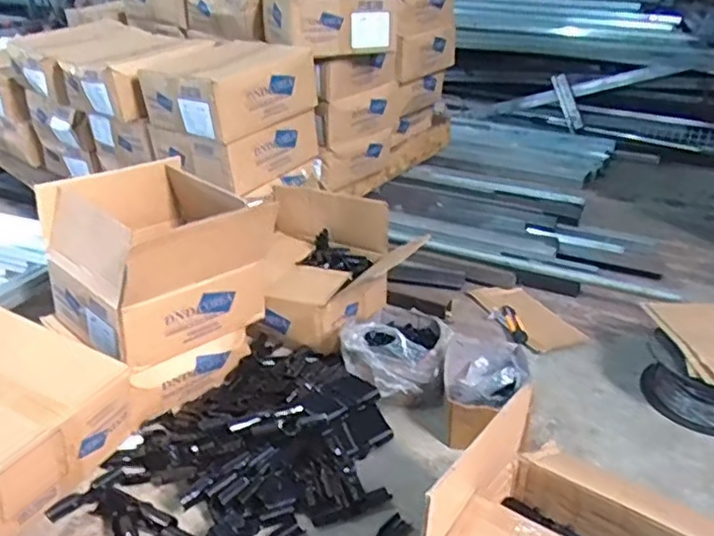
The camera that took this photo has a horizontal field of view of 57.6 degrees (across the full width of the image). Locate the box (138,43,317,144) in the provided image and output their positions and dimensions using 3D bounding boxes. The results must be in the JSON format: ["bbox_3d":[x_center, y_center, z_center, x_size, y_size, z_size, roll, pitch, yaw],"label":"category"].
[{"bbox_3d":[-0.301,-0.435,1.541,0.302,0.161,0.337,20,33,34],"label":"box"}]

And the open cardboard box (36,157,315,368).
[{"bbox_3d":[-0.394,-0.028,1.260,0.376,0.256,0.347,20,32,34],"label":"open cardboard box"}]

